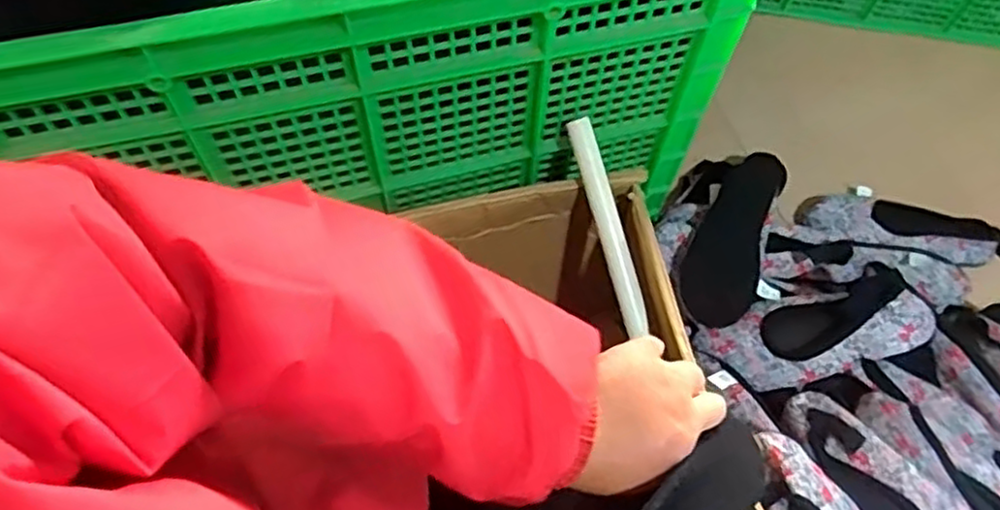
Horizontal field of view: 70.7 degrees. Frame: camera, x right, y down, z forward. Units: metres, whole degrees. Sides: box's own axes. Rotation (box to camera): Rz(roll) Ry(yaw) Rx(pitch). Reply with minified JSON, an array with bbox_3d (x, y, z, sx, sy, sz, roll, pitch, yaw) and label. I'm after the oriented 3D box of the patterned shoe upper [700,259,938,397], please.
[{"bbox_3d":[0.352,0.089,0.795,0.247,0.048,0.102,-17,61,13],"label":"patterned shoe upper"}]

